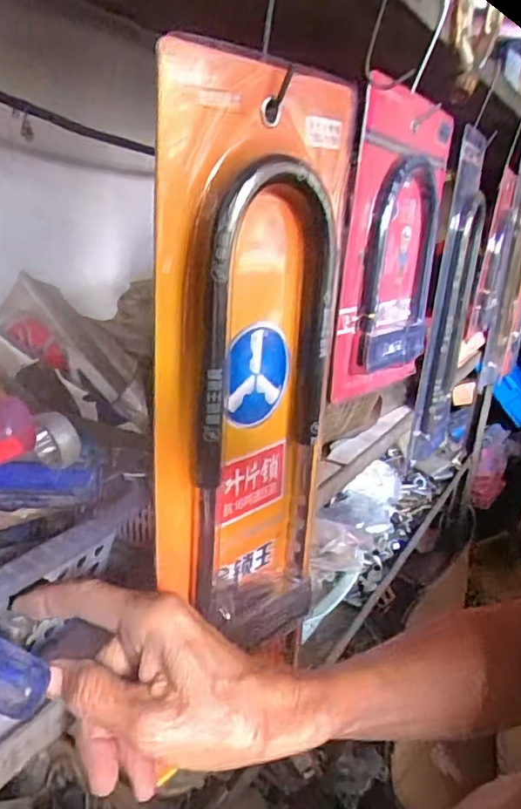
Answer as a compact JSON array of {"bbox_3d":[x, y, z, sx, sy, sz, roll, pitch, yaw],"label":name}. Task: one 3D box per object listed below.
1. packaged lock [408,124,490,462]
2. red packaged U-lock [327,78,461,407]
[{"bbox_3d":[0.246,-0.130,0.793,0.040,0.395,0.125,11,20,19],"label":"packaged lock"},{"bbox_3d":[0.137,-0.147,0.577,0.043,0.245,0.227,13,20,24],"label":"red packaged U-lock"}]

